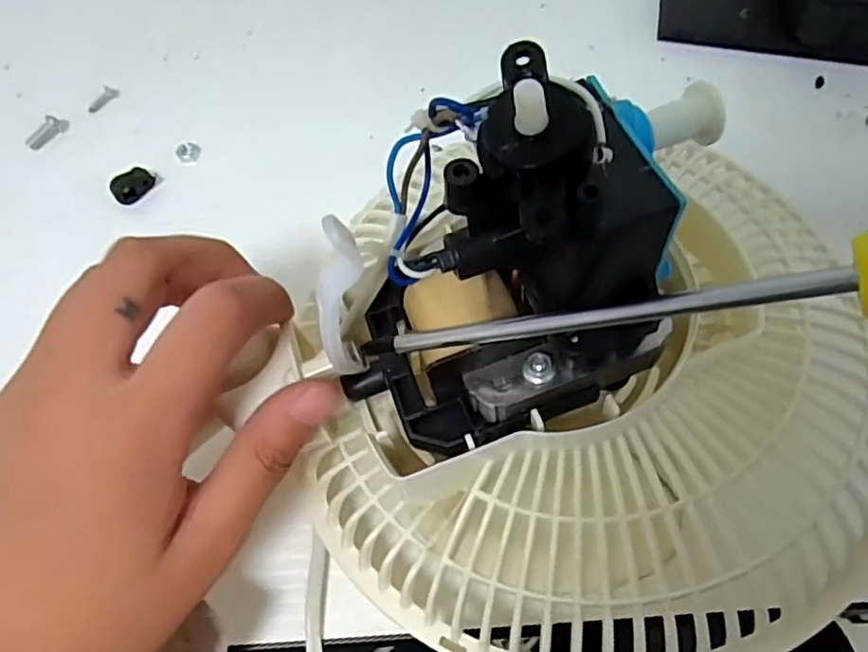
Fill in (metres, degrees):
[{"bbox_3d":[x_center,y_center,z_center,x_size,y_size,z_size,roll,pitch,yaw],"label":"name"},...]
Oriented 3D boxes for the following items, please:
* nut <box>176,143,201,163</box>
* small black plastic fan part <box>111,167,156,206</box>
[{"bbox_3d":[-0.124,-0.088,0.317,0.011,0.007,0.009,-24,65,-12],"label":"nut"},{"bbox_3d":[-0.144,-0.067,0.302,0.010,0.012,0.020,28,66,14],"label":"small black plastic fan part"}]

